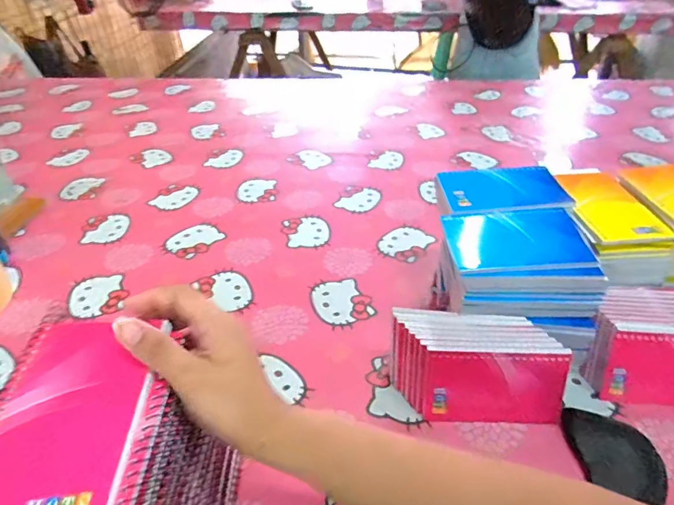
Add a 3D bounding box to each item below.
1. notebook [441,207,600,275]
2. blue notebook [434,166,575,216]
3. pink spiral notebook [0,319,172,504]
[{"bbox_3d":[0.178,-0.012,0.446,0.128,0.009,0.080,-7,51,5],"label":"notebook"},{"bbox_3d":[0.180,-0.069,0.498,0.138,0.013,0.080,-2,38,-3],"label":"blue notebook"},{"bbox_3d":[-0.151,0.091,0.250,0.081,0.011,0.130,-3,38,-3],"label":"pink spiral notebook"}]

